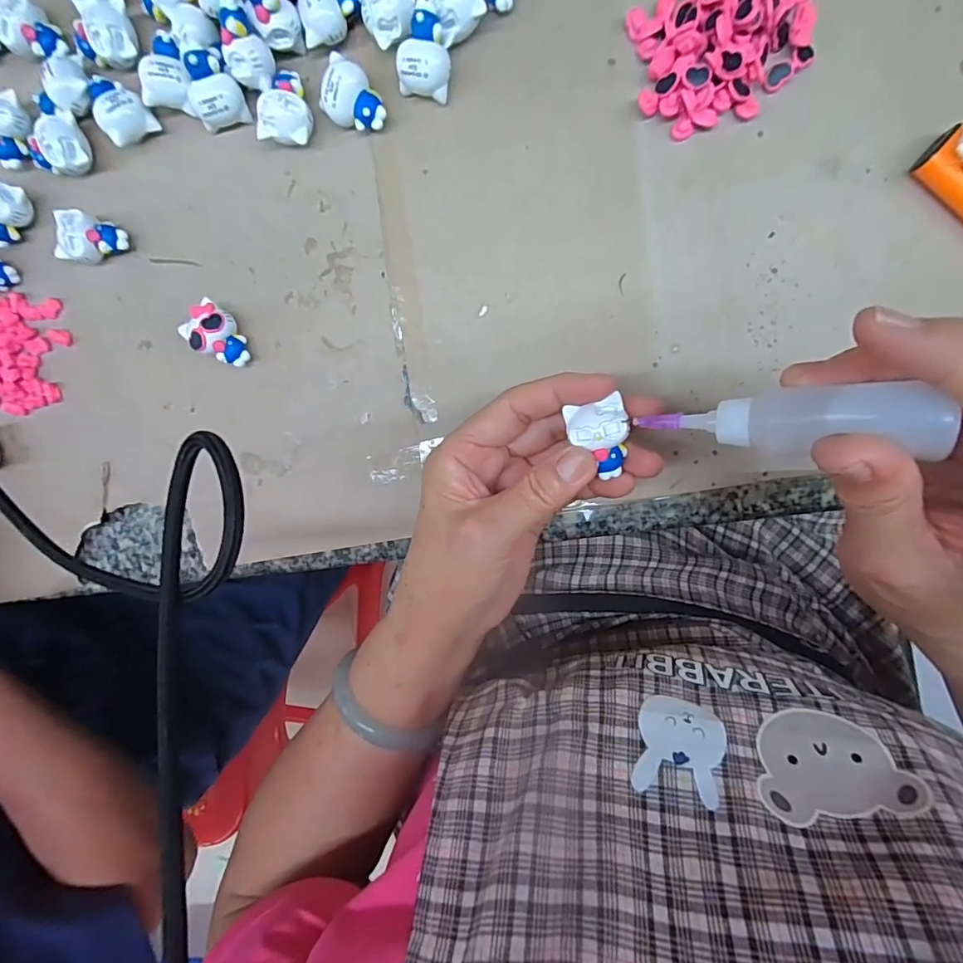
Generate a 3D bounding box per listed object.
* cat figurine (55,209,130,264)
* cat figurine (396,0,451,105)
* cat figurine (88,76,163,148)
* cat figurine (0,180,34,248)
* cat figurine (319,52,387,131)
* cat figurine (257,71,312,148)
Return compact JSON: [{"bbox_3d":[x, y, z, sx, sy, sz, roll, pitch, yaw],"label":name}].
[{"bbox_3d":[-0.210,-0.130,0.267,0.030,0.017,0.025,16,99,3],"label":"cat figurine"},{"bbox_3d":[-0.027,-0.202,0.234,0.024,0.024,0.028,10,98,4],"label":"cat figurine"},{"bbox_3d":[-0.187,-0.192,0.256,0.022,0.022,0.030,-40,92,9],"label":"cat figurine"},{"bbox_3d":[-0.258,-0.144,0.266,0.020,0.015,0.034,24,99,2],"label":"cat figurine"},{"bbox_3d":[-0.063,-0.187,0.243,0.034,0.018,0.025,35,99,0],"label":"cat figurine"},{"bbox_3d":[-0.097,-0.187,0.249,0.024,0.019,0.033,4,98,5],"label":"cat figurine"}]

